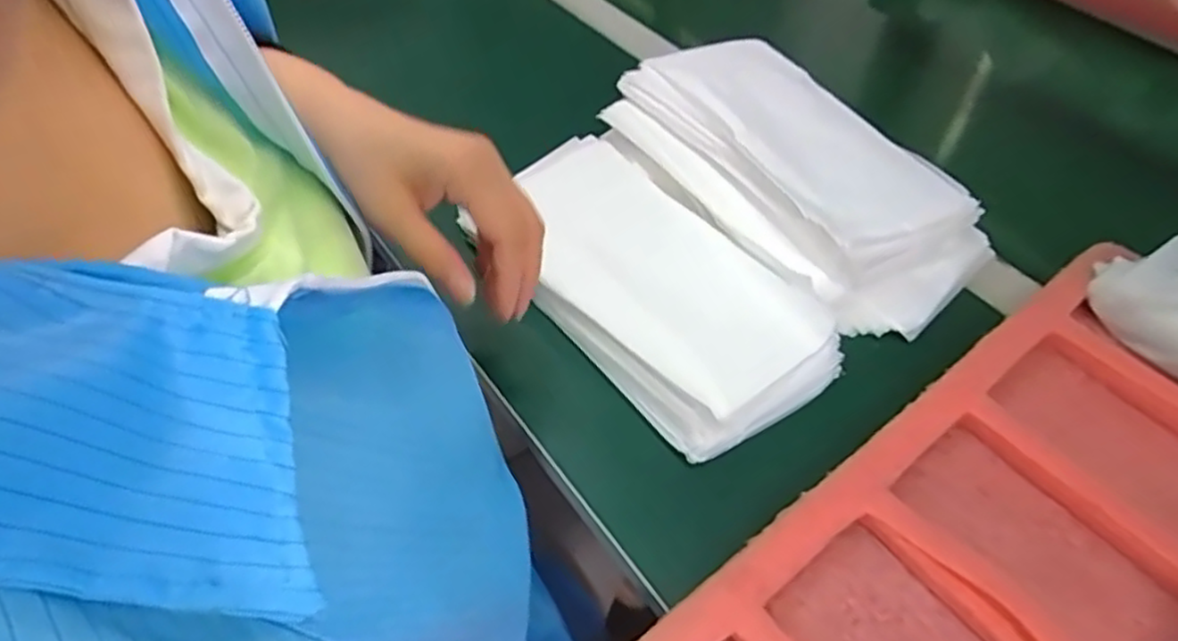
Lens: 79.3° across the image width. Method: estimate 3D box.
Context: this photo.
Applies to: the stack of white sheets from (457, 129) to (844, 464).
[{"bbox_3d":[0.037,-0.031,0.454,0.131,0.033,0.240,-27,53,-24],"label":"stack of white sheets"}]

